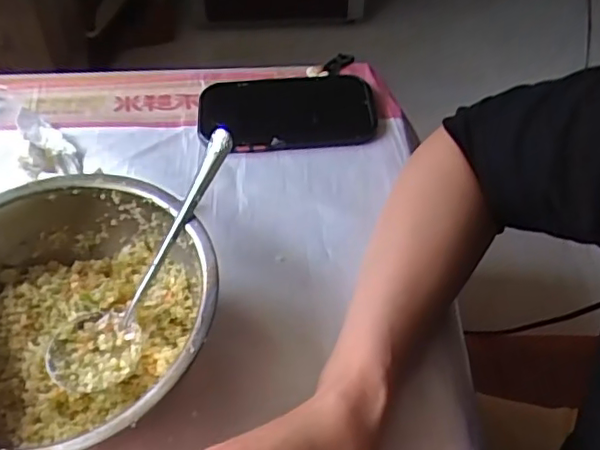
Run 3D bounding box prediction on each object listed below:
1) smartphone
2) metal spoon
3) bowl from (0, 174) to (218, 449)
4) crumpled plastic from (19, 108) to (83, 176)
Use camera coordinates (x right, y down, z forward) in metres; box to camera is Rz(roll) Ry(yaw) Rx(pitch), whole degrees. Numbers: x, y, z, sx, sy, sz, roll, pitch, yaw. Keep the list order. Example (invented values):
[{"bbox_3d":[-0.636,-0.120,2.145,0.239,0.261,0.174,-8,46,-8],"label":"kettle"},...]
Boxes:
[{"bbox_3d":[-0.011,-0.102,0.537,0.153,0.010,0.090,-5,51,-2],"label":"smartphone"},{"bbox_3d":[-0.090,0.020,0.365,0.047,0.030,0.174,29,88,23],"label":"metal spoon"},{"bbox_3d":[-0.138,0.062,0.367,0.175,0.074,0.178,-1,51,1],"label":"bowl"},{"bbox_3d":[-0.212,-0.071,0.499,0.041,0.026,0.077,-21,53,-14],"label":"crumpled plastic"}]

